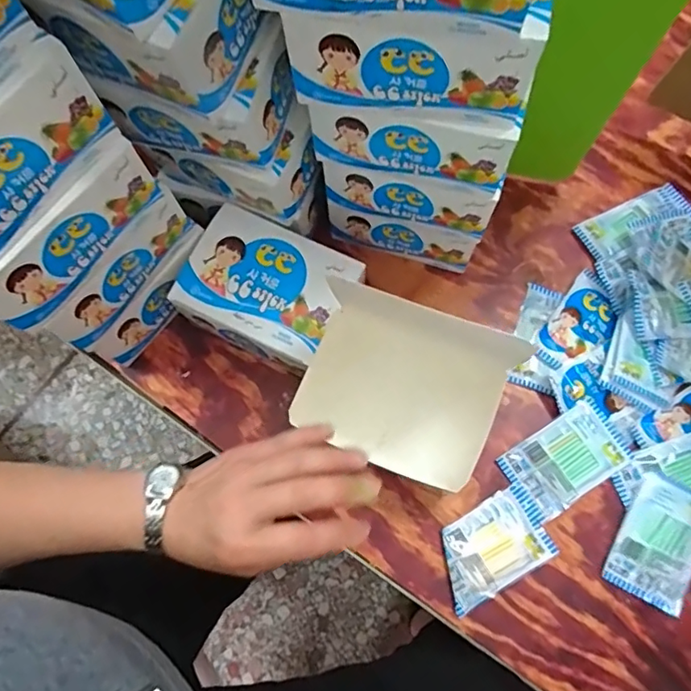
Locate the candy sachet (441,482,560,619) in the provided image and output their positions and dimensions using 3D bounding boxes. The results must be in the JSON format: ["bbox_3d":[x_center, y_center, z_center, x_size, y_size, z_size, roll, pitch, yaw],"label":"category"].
[{"bbox_3d":[0.126,0.172,0.462,0.102,0.010,0.066,-30,74,-7],"label":"candy sachet"}]

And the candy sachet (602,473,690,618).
[{"bbox_3d":[0.268,0.167,0.458,0.066,0.009,0.098,31,76,11],"label":"candy sachet"}]

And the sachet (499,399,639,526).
[{"bbox_3d":[0.194,0.101,0.476,0.106,0.011,0.066,-31,74,-7],"label":"sachet"}]

